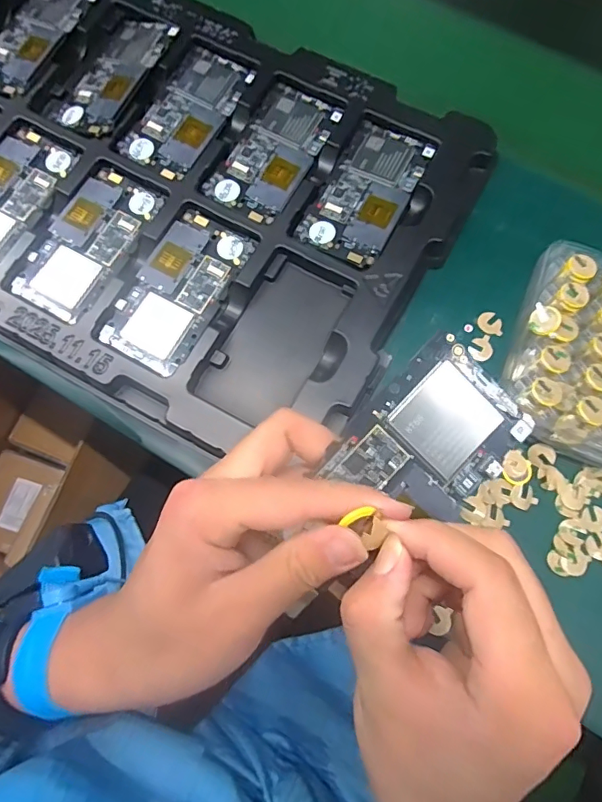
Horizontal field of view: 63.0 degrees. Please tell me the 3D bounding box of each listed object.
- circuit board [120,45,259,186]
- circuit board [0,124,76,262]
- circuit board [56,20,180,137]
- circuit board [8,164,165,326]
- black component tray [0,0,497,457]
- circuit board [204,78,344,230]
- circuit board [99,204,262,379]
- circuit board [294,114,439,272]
[{"bbox_3d":[-0.095,-0.245,0.415,0.064,0.009,0.123,29,76,7],"label":"circuit board"},{"bbox_3d":[-0.242,-0.164,0.398,0.066,0.005,0.126,28,78,4],"label":"circuit board"},{"bbox_3d":[-0.159,-0.281,0.423,0.055,0.004,0.121,24,79,14],"label":"circuit board"},{"bbox_3d":[-0.168,-0.125,0.387,0.067,0.011,0.125,30,76,7],"label":"circuit board"},{"bbox_3d":[-0.159,-0.202,0.402,0.552,0.030,0.322,29,74,8],"label":"black component tray"},{"bbox_3d":[-0.022,-0.205,0.404,0.067,0.011,0.124,29,76,7],"label":"circuit board"},{"bbox_3d":[-0.093,-0.086,0.375,0.068,0.006,0.128,28,78,6],"label":"circuit board"},{"bbox_3d":[0.053,-0.165,0.388,0.065,0.007,0.123,28,76,7],"label":"circuit board"}]

